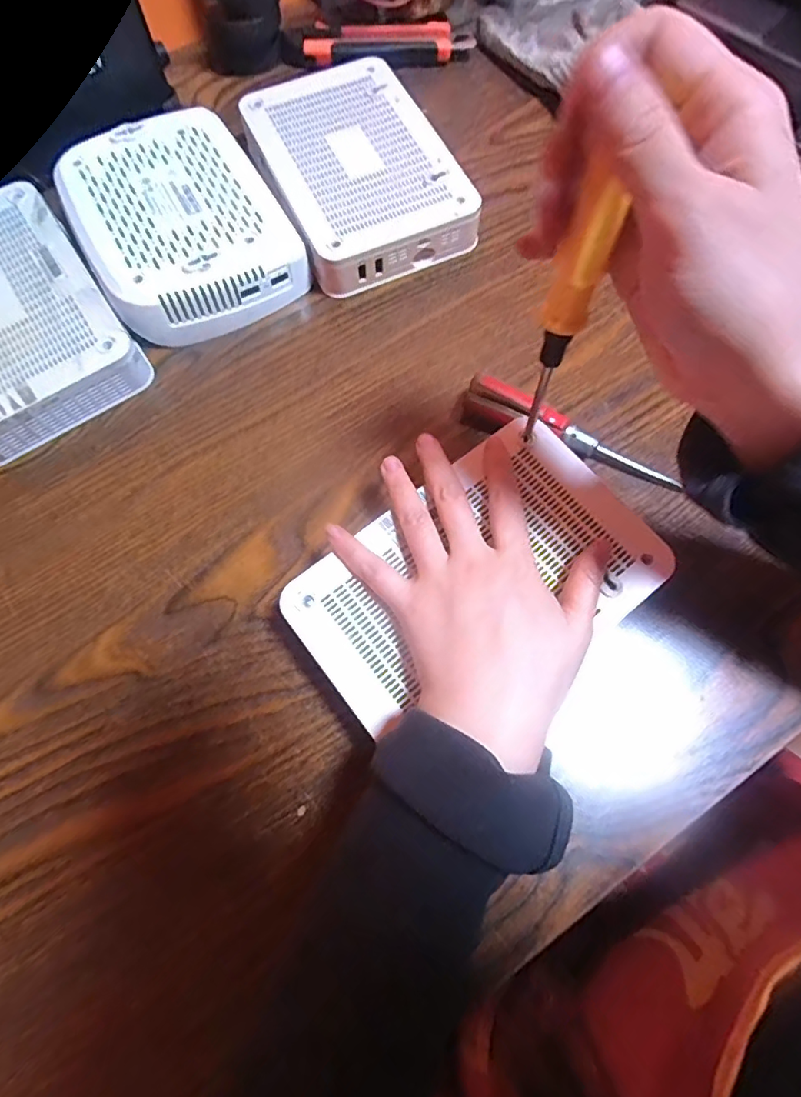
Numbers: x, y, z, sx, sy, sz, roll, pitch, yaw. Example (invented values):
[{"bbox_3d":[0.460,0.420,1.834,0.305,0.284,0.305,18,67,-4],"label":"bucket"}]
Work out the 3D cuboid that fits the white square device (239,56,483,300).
[{"bbox_3d":[-0.033,-0.274,0.391,0.121,0.033,0.181,-24,74,-8],"label":"white square device"}]

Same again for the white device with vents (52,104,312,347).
[{"bbox_3d":[-0.150,-0.224,0.369,0.133,0.035,0.167,-29,75,-9],"label":"white device with vents"}]

